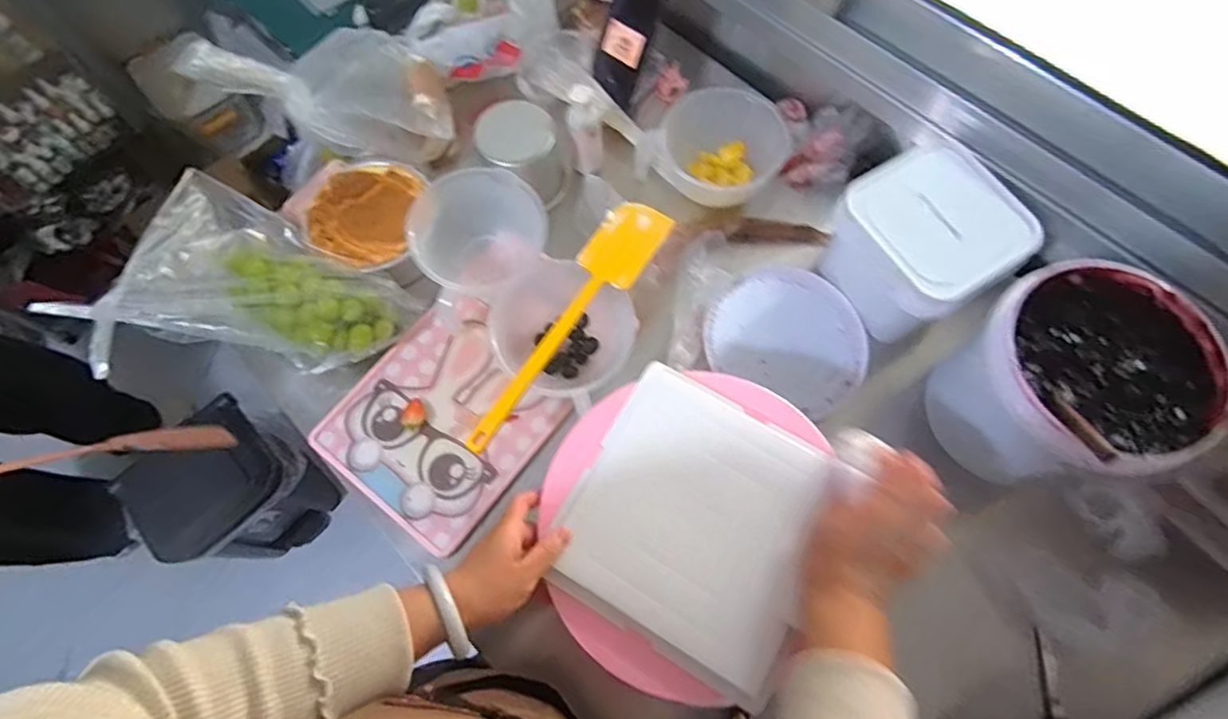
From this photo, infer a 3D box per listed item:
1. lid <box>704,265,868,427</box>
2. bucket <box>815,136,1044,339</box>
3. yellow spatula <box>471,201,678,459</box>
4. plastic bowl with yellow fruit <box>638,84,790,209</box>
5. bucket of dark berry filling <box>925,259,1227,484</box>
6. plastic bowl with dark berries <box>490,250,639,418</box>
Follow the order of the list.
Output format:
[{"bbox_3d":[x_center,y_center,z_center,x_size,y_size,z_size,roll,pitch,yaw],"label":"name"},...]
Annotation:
[{"bbox_3d":[0.217,-0.031,0.750,0.187,0.026,0.162,24,71,10],"label":"lid"},{"bbox_3d":[0.357,-0.131,0.711,0.163,0.124,0.175,-28,71,-10],"label":"bucket"},{"bbox_3d":[-0.049,-0.044,0.646,0.070,0.012,0.330,31,72,12],"label":"yellow spatula"},{"bbox_3d":[0.134,-0.274,0.792,0.169,0.088,0.137,32,72,12],"label":"plastic bowl with yellow fruit"},{"bbox_3d":[0.465,0.023,0.623,0.183,0.172,0.192,0,68,1],"label":"bucket of dark berry filling"},{"bbox_3d":[-0.049,-0.033,0.702,0.155,0.088,0.153,0,68,1],"label":"plastic bowl with dark berries"}]

